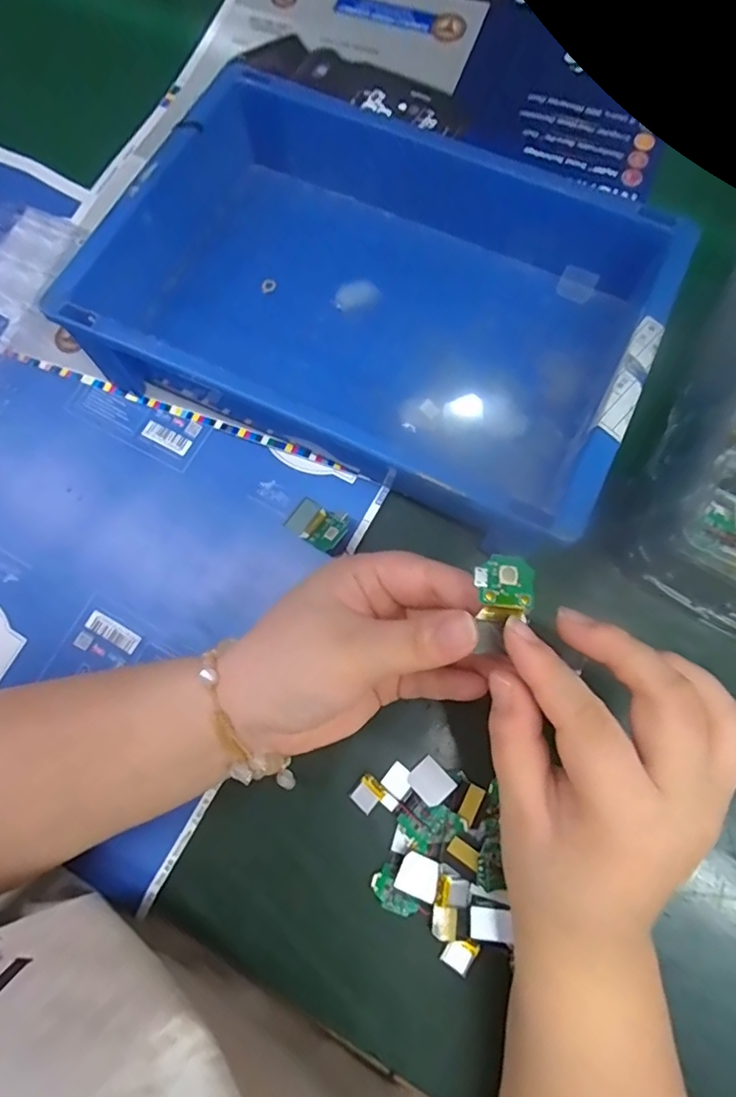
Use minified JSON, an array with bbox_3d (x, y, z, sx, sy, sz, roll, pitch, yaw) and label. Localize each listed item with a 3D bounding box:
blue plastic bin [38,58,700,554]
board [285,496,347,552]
[{"bbox_3d":[0.015,-0.158,0.340,0.310,0.074,0.232,24,77,7],"label":"blue plastic bin"},{"bbox_3d":[-0.029,-0.014,0.323,0.036,0.005,0.023,29,82,31],"label":"board"}]

